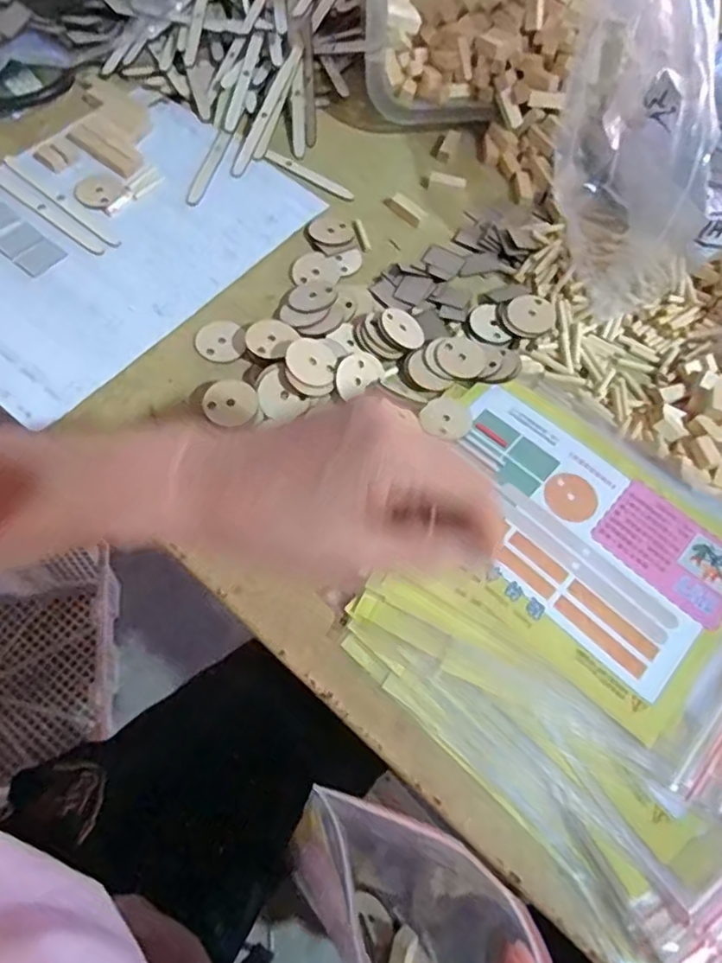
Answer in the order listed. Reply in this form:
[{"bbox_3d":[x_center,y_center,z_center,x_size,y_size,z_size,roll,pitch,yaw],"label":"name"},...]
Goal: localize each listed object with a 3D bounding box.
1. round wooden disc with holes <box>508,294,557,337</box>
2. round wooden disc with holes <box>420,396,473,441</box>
[{"bbox_3d":[0.124,-0.121,0.450,0.034,0.004,0.030,33,66,10],"label":"round wooden disc with holes"},{"bbox_3d":[0.059,-0.044,0.417,0.033,0.006,0.029,37,67,12],"label":"round wooden disc with holes"}]

